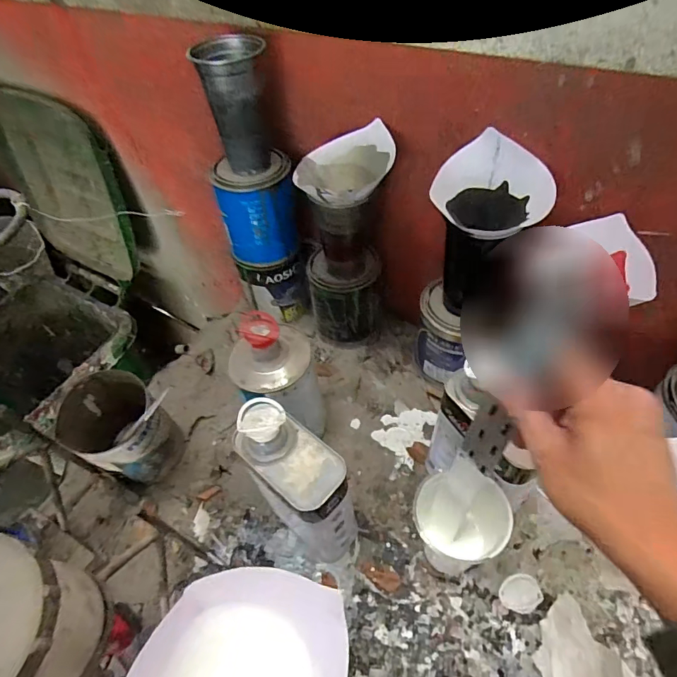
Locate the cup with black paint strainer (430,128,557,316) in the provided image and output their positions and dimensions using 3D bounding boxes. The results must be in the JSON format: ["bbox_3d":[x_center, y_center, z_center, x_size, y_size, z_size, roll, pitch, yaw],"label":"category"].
[{"bbox_3d":[0.164,-0.117,0.512,0.100,0.176,0.104,-39,59,-22],"label":"cup with black paint strainer"}]

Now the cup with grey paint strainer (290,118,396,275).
[{"bbox_3d":[0.012,-0.155,0.565,0.107,0.171,0.098,-3,52,3],"label":"cup with grey paint strainer"}]

